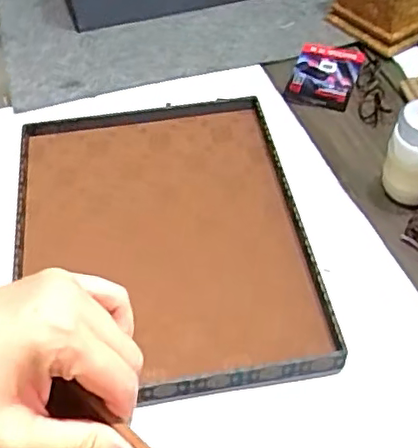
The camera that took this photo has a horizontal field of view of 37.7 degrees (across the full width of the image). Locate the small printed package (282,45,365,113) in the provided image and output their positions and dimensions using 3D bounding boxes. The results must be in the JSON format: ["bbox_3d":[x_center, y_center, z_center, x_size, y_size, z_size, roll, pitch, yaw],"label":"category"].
[{"bbox_3d":[0.186,-0.239,0.992,0.103,0.016,0.159,15,48,16],"label":"small printed package"}]

